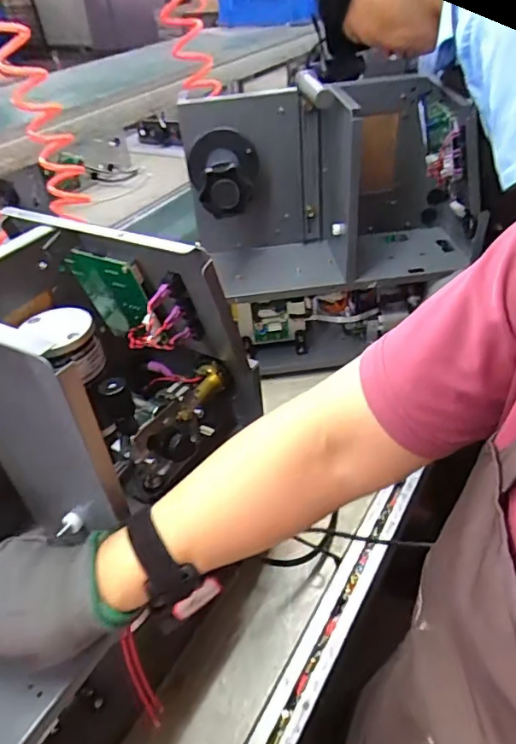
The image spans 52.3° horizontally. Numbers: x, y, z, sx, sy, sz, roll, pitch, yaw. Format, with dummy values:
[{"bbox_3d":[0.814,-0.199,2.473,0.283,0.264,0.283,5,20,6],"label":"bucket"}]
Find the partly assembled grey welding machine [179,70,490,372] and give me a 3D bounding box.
[{"bbox_3d":[0.121,-0.213,0.830,0.407,0.406,0.175,-6,39,1],"label":"partly assembled grey welding machine"}]

